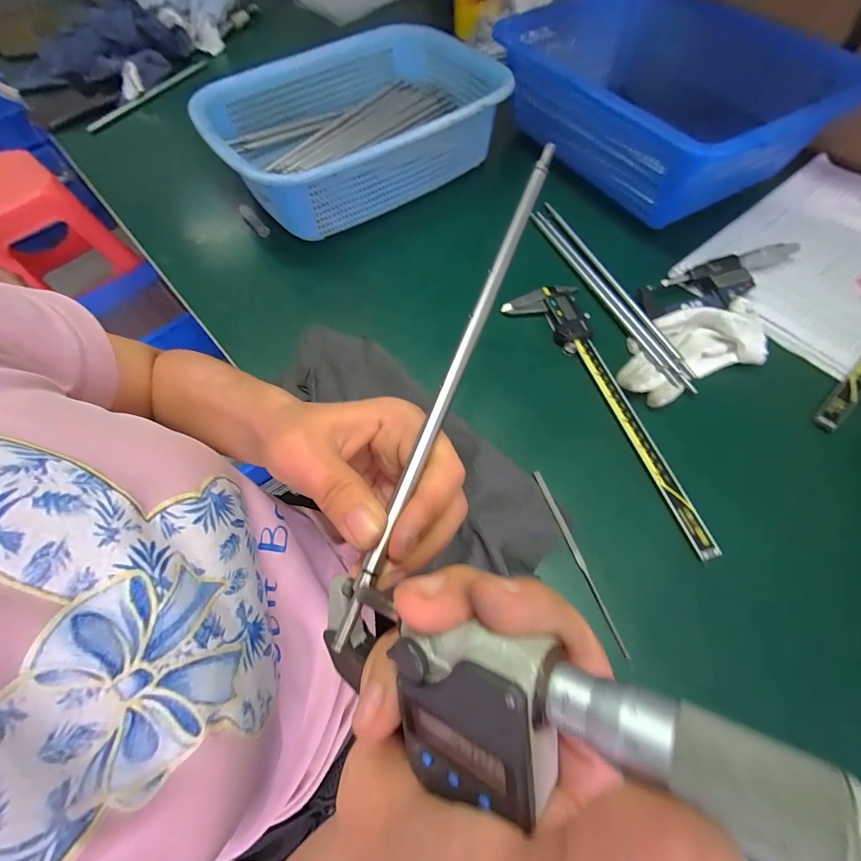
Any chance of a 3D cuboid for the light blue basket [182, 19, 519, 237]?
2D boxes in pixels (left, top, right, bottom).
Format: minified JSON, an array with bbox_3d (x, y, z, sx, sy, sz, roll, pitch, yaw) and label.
[{"bbox_3d":[-0.092,-0.374,0.481,0.331,0.085,0.235,-30,66,-12],"label":"light blue basket"}]

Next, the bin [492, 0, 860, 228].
[{"bbox_3d":[0.274,-0.405,0.476,0.284,0.107,0.334,-28,66,-11],"label":"bin"}]

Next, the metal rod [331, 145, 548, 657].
[{"bbox_3d":[0.017,-0.041,0.178,0.006,0.010,0.267,19,71,11],"label":"metal rod"}]

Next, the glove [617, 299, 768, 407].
[{"bbox_3d":[0.243,-0.080,0.359,0.152,0.029,0.077,-21,65,-8],"label":"glove"}]

